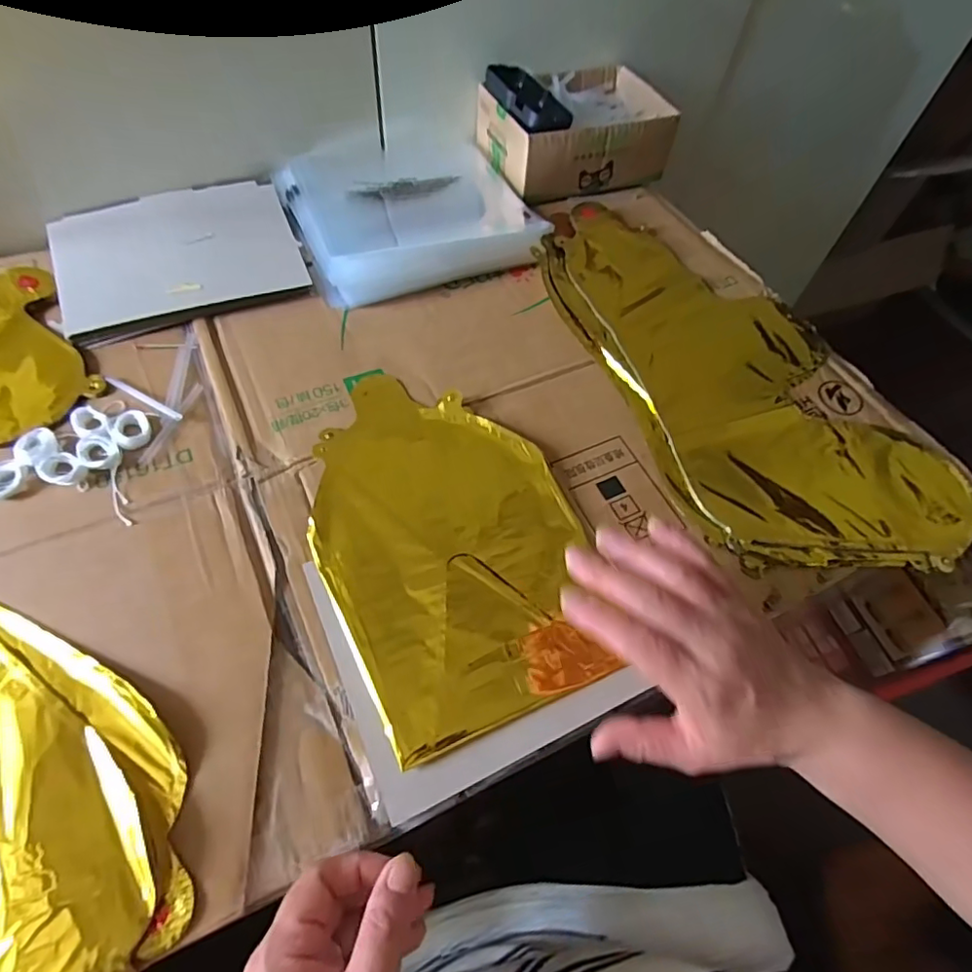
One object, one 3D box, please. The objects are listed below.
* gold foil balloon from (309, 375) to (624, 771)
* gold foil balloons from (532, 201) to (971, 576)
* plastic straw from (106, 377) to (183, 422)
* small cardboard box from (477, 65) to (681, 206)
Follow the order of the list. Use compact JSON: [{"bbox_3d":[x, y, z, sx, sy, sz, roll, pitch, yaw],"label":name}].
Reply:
[{"bbox_3d":[-0.028,0.025,0.388,0.169,0.014,0.262,-20,61,-16],"label":"gold foil balloon"},{"bbox_3d":[0.203,-0.106,0.491,0.218,0.019,0.420,-21,62,-17],"label":"gold foil balloons"},{"bbox_3d":[-0.261,-0.067,0.426,0.075,0.004,0.007,26,60,12],"label":"plastic straw"},{"bbox_3d":[0.099,-0.392,0.615,0.189,0.065,0.136,-18,61,-15],"label":"small cardboard box"}]

